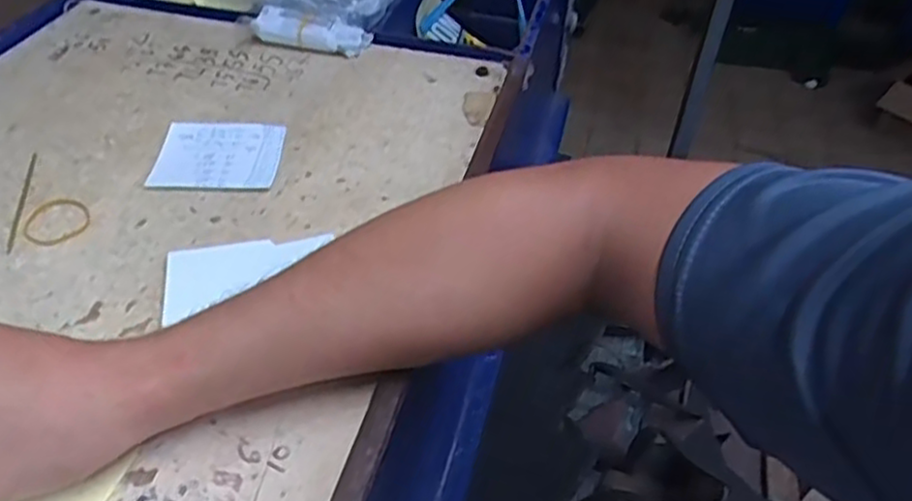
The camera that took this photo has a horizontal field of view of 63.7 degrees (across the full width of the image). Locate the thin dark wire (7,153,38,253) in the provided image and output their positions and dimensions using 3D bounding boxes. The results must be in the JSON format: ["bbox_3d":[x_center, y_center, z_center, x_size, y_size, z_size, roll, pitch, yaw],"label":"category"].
[{"bbox_3d":[-0.284,-0.033,0.481,0.005,0.005,0.100,-8,42,-12],"label":"thin dark wire"}]

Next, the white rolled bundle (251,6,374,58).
[{"bbox_3d":[-0.127,-0.190,0.643,0.100,0.027,0.032,13,42,13],"label":"white rolled bundle"}]

